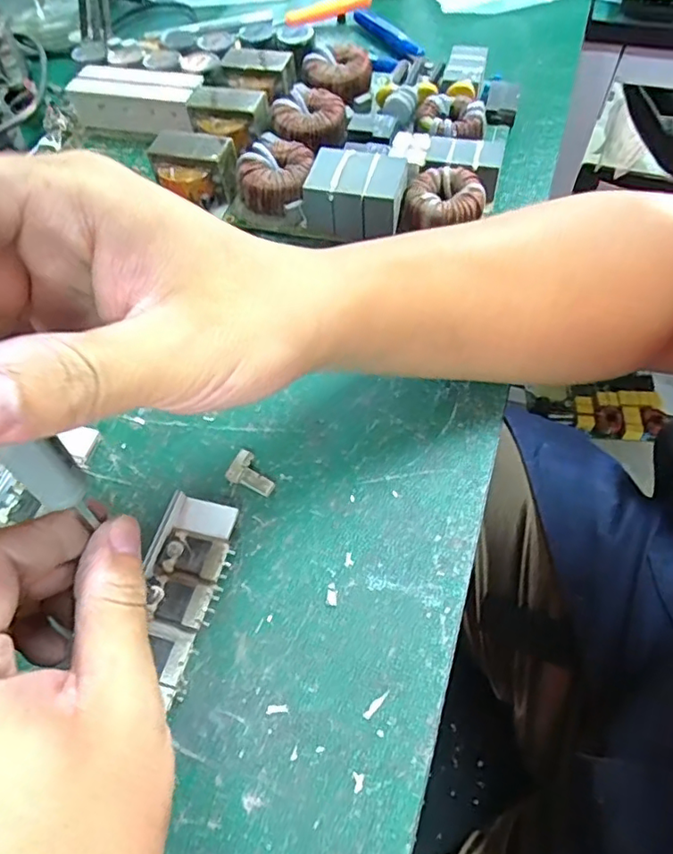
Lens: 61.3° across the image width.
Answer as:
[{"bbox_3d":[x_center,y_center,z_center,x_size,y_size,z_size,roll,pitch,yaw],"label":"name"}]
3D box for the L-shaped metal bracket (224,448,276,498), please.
[{"bbox_3d":[-0.040,0.022,0.279,0.025,0.005,0.017,20,62,14],"label":"L-shaped metal bracket"}]

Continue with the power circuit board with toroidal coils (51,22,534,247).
[{"bbox_3d":[-0.037,-0.229,0.412,0.313,0.041,0.206,13,61,10],"label":"power circuit board with toroidal coils"}]

